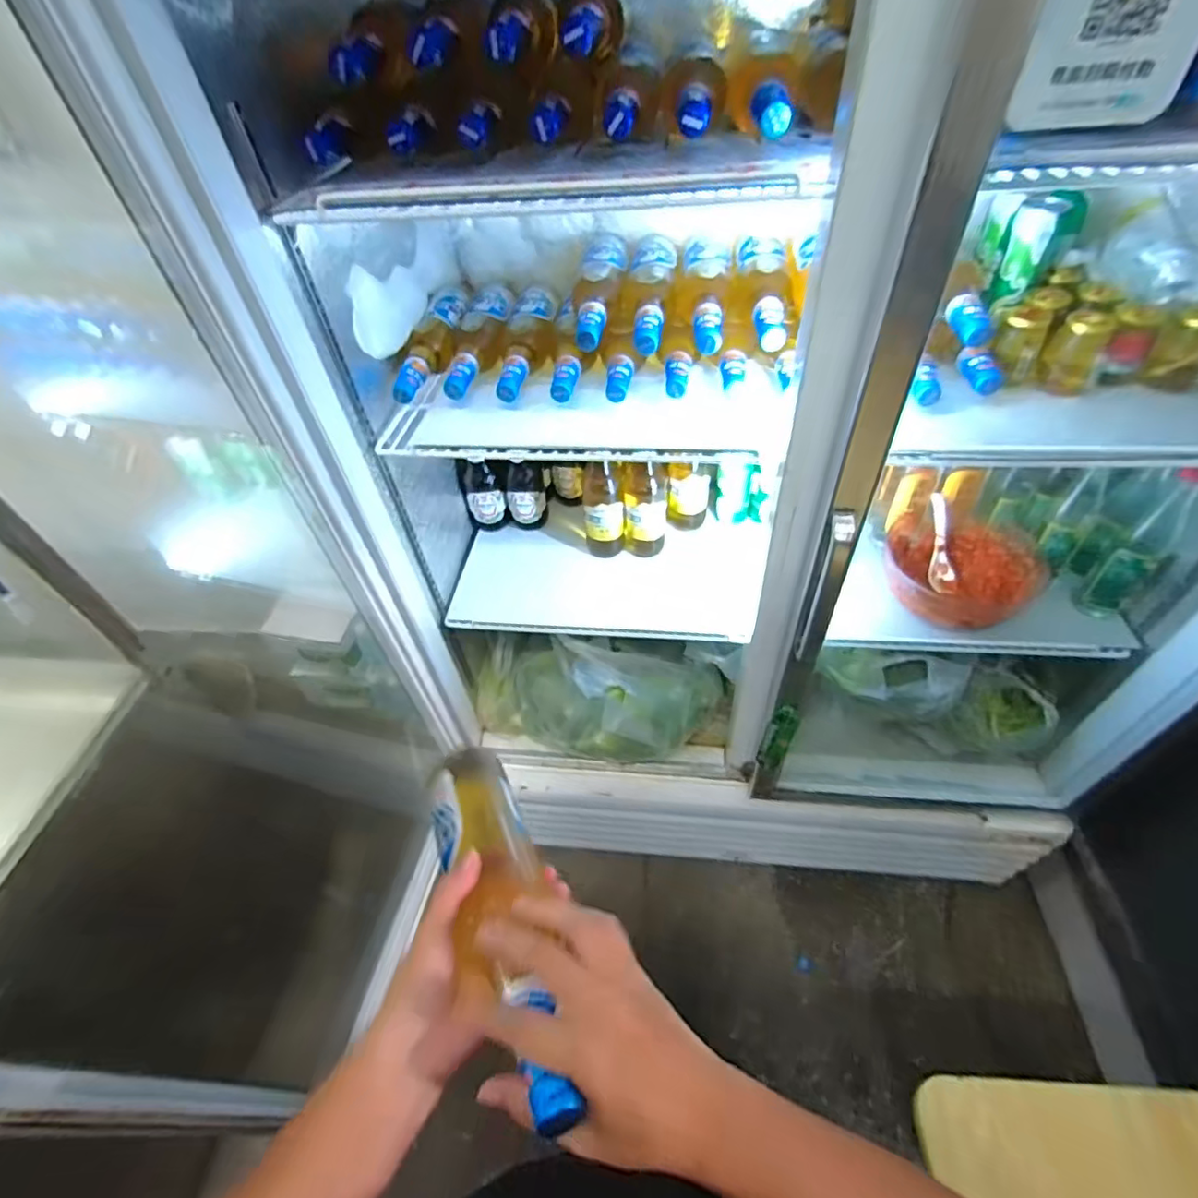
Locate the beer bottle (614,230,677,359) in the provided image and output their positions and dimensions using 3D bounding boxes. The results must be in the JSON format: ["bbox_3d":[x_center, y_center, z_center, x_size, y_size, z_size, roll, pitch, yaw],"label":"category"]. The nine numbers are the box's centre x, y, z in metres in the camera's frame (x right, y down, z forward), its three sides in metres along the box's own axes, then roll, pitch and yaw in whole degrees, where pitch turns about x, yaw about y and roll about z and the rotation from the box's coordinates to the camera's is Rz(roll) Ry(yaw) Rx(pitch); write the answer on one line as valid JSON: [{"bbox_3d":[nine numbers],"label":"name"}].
[{"bbox_3d":[0.060,-0.396,0.769,0.072,0.072,0.271,3,48,8],"label":"beer bottle"}]

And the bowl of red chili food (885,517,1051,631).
[{"bbox_3d":[0.555,-0.033,0.908,0.212,0.092,0.177,13,50,16],"label":"bowl of red chili food"}]

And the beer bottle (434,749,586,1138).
[{"bbox_3d":[-0.075,0.205,0.423,0.065,0.057,0.297,-18,28,-11],"label":"beer bottle"}]

